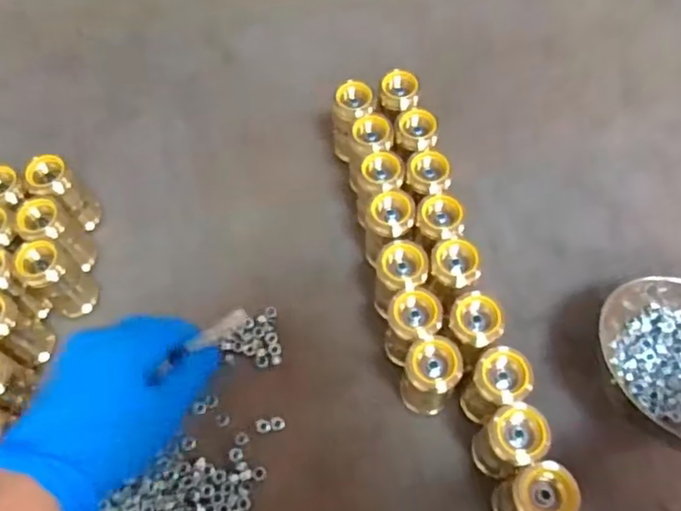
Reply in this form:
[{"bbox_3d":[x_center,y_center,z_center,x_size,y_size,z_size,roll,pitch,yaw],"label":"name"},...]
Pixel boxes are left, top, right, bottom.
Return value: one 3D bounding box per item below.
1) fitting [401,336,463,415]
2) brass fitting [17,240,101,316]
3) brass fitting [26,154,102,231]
[{"bbox_3d":[0.053,0.071,0.356,0.030,0.061,0.031,-1,65,2],"label":"fitting"},{"bbox_3d":[-0.188,0.017,0.403,0.028,0.068,0.025,-42,70,-16],"label":"brass fitting"},{"bbox_3d":[-0.194,-0.043,0.427,0.026,0.058,0.031,-42,70,-16],"label":"brass fitting"}]

